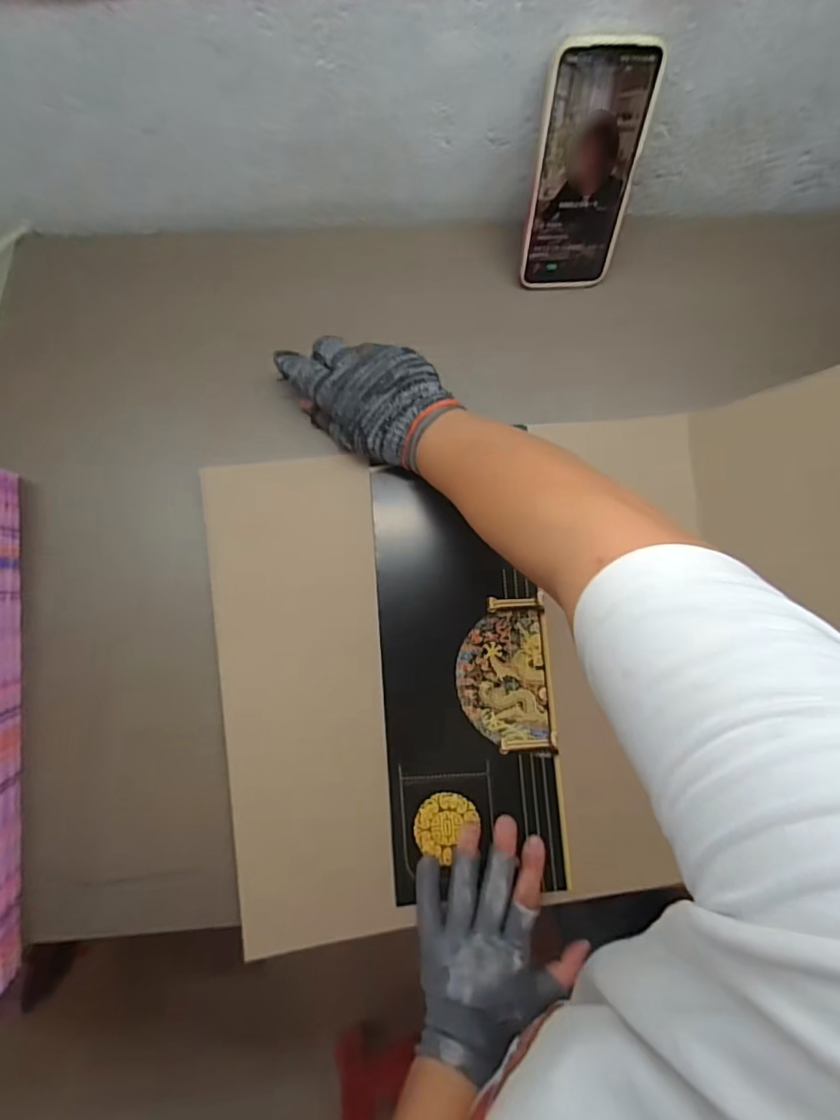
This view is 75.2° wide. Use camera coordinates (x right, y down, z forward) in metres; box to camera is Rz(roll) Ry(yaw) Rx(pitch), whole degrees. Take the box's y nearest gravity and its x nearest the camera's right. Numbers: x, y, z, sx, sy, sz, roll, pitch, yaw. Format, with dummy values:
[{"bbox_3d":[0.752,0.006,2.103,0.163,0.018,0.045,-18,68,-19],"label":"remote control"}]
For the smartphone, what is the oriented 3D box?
[{"bbox_3d":[0.130,-0.302,0.436,0.083,0.171,0.005,-4,55,-1],"label":"smartphone"}]

